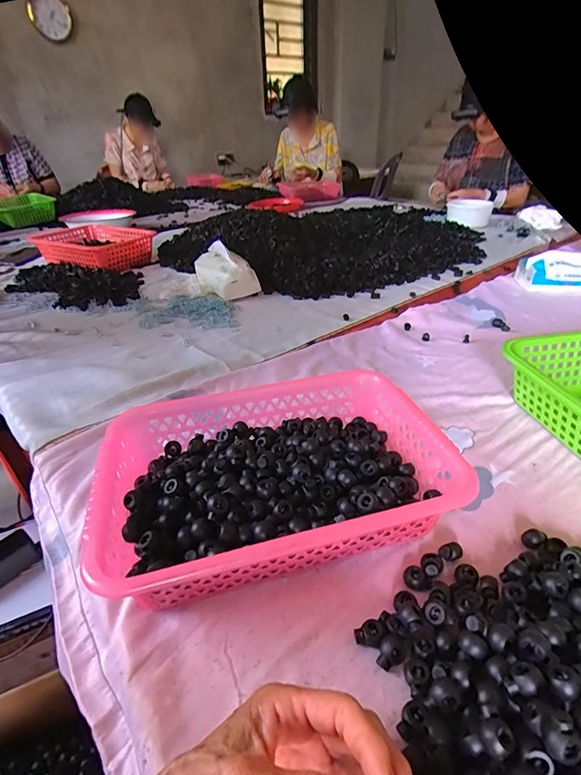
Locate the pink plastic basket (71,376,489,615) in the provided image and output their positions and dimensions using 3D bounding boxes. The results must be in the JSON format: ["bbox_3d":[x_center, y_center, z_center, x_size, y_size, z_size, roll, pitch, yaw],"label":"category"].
[{"bbox_3d":[-0.014,0.083,0.395,0.302,0.069,0.206,-9,33,-11],"label":"pink plastic basket"}]

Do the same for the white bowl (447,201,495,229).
[{"bbox_3d":[0.637,-0.628,1.478,0.154,0.059,0.168,11,35,19],"label":"white bowl"}]

